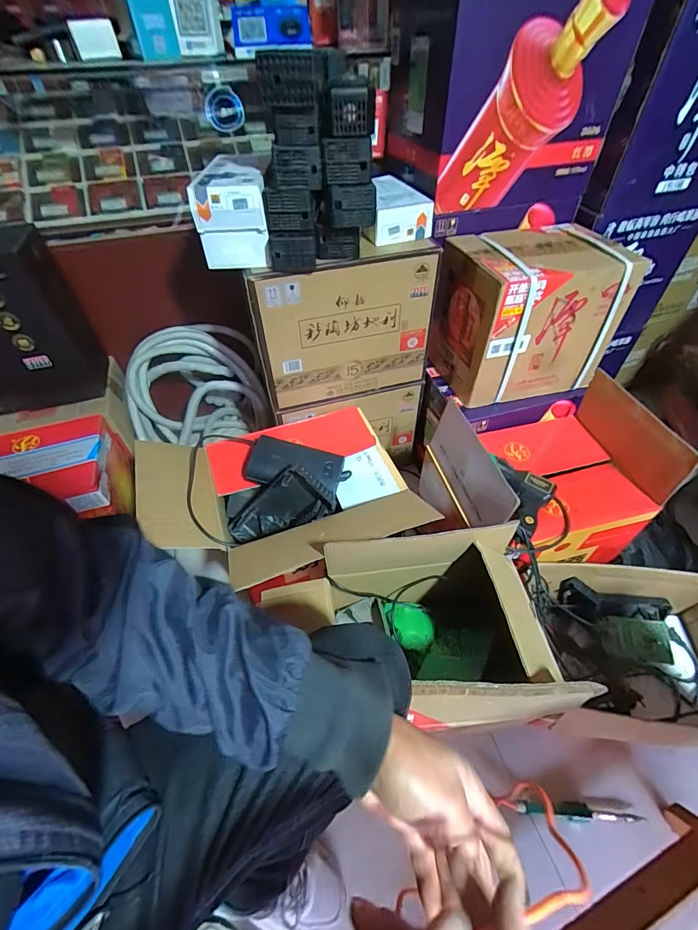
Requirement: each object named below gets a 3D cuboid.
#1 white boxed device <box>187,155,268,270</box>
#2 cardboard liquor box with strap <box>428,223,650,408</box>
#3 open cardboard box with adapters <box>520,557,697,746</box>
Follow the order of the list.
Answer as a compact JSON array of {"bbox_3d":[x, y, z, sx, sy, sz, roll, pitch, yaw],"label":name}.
[{"bbox_3d":[-0.210,-0.448,0.712,0.115,0.128,0.159,-9,49,-6],"label":"white boxed device"},{"bbox_3d":[0.385,-0.323,0.877,0.354,0.288,0.204,-8,49,-5],"label":"cardboard liquor box with strap"},{"bbox_3d":[0.549,0.351,0.751,0.426,0.163,0.255,3,49,5],"label":"open cardboard box with adapters"}]

